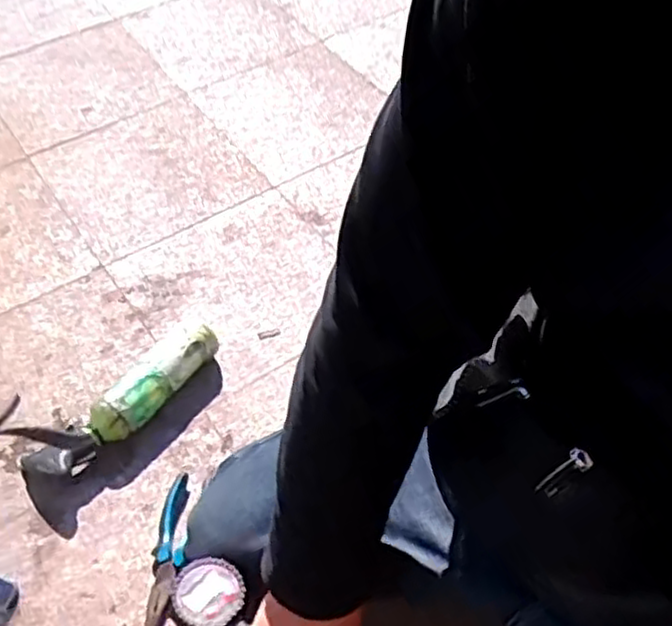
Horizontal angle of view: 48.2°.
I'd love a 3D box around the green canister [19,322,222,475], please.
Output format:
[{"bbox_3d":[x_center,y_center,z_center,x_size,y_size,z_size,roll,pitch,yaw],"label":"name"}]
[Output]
[{"bbox_3d":[-0.261,0.111,0.936,0.276,0.058,0.077,-35,61,-25],"label":"green canister"}]

